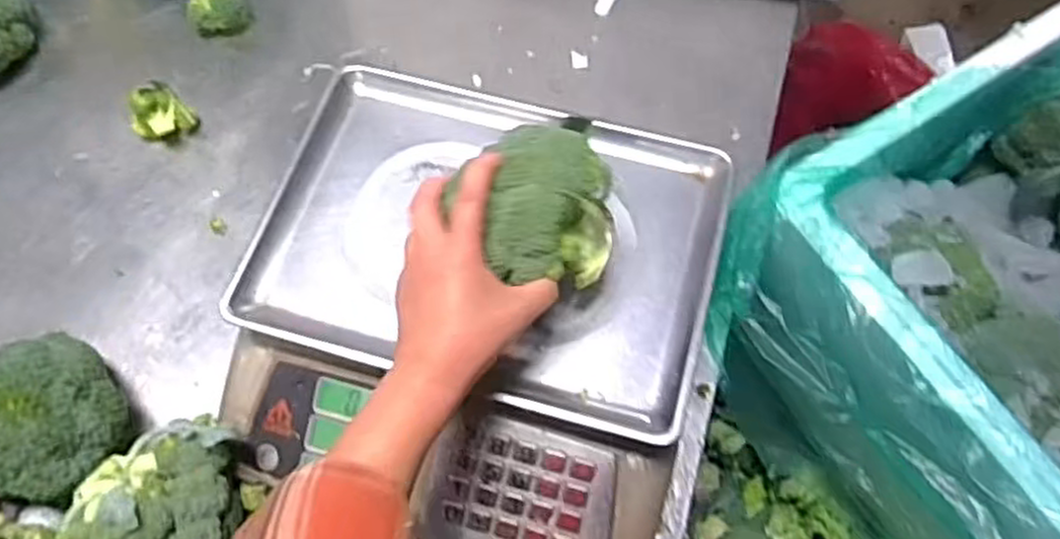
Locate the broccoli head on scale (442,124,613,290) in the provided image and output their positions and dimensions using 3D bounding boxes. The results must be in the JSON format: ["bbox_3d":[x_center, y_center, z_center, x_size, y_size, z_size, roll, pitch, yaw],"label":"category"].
[{"bbox_3d":[0.007,-0.040,0.515,0.086,0.072,0.093,0,66,1],"label":"broccoli head on scale"}]

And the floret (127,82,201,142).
[{"bbox_3d":[-0.358,-0.147,0.758,0.053,0.052,0.042,-39,71,-15],"label":"floret"}]

